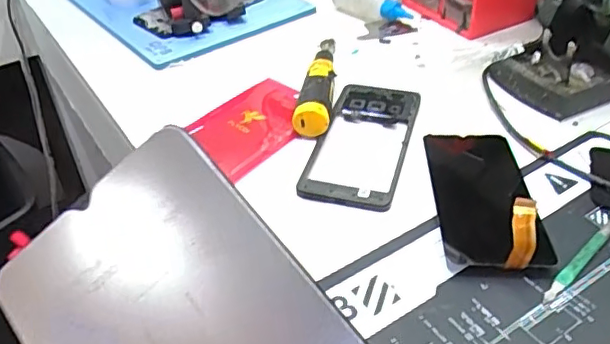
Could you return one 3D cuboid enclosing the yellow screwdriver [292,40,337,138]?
[{"bbox_3d":[0.013,-0.089,0.555,0.031,0.035,0.161,0,40,6],"label":"yellow screwdriver"}]

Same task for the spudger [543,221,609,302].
[{"bbox_3d":[0.191,0.054,0.388,0.106,0.005,0.008,-33,47,-30],"label":"spudger"}]

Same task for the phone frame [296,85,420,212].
[{"bbox_3d":[0.050,-0.027,0.496,0.078,0.010,0.167,8,41,15],"label":"phone frame"}]

